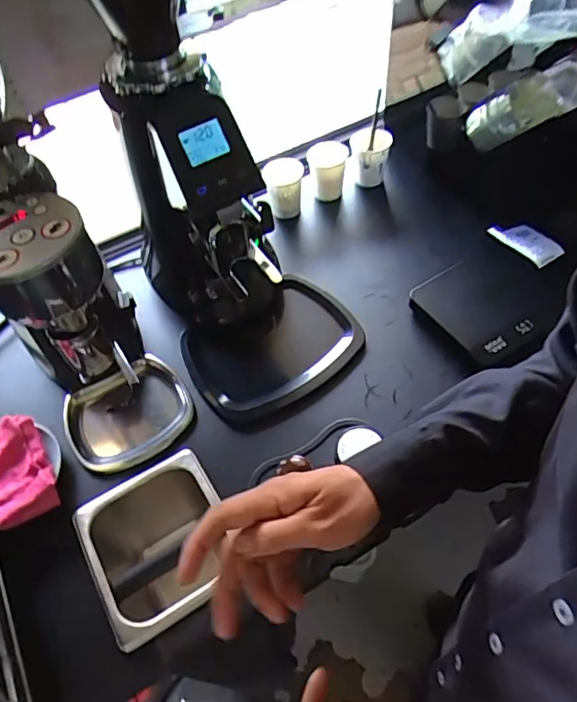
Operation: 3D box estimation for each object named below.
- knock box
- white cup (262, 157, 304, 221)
[{"bbox_3d":[-0.147,0.257,0.672,0.167,0.146,0.177,-31,58,-17],"label":"knock box"},{"bbox_3d":[-0.007,-0.274,0.913,0.070,0.085,0.075,-7,55,-1],"label":"white cup"}]

